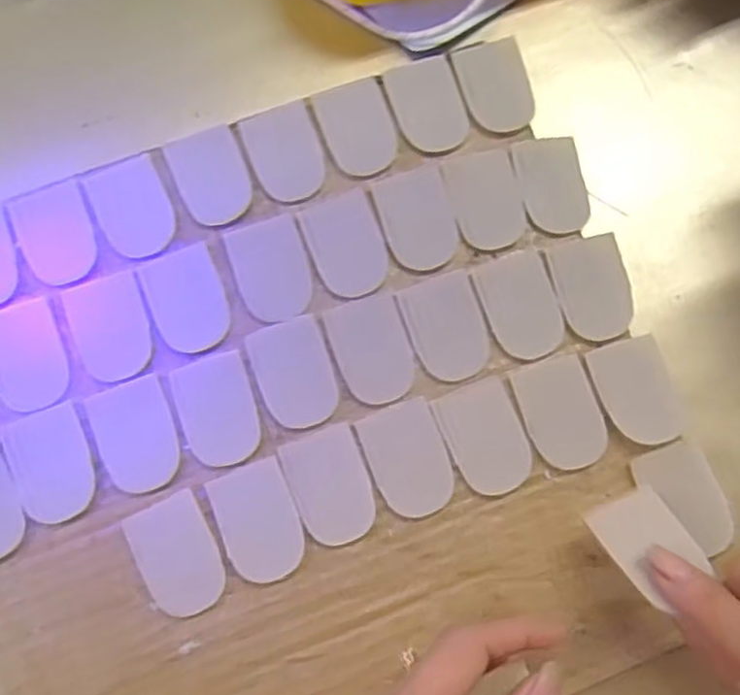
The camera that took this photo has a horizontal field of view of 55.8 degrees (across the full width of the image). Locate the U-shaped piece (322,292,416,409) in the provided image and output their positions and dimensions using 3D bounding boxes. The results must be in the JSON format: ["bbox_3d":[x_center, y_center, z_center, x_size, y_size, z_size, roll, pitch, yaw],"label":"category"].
[{"bbox_3d":[0.001,0.001,0.307,0.032,0.004,0.047,-18,79,-5],"label":"U-shaped piece"}]

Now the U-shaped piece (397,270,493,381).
[{"bbox_3d":[0.035,-0.009,0.309,0.033,0.004,0.046,-18,79,-5],"label":"U-shaped piece"}]

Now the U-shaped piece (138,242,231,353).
[{"bbox_3d":[-0.081,-0.021,0.309,0.032,0.004,0.046,-20,79,-5],"label":"U-shaped piece"}]

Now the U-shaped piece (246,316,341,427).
[{"bbox_3d":[-0.033,0.011,0.304,0.033,0.004,0.046,-17,79,-4],"label":"U-shaped piece"}]

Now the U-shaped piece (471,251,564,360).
[{"bbox_3d":[0.068,-0.018,0.312,0.033,0.004,0.045,-17,79,-4],"label":"U-shaped piece"}]

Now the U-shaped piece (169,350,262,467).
[{"bbox_3d":[-0.065,0.027,0.301,0.031,0.004,0.046,-17,79,-4],"label":"U-shaped piece"}]

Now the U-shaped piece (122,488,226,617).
[{"bbox_3d":[-0.079,0.086,0.288,0.030,0.005,0.047,-25,79,-6],"label":"U-shaped piece"}]

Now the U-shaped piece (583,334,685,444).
[{"bbox_3d":[0.117,0.019,0.304,0.032,0.005,0.046,-16,79,-4],"label":"U-shaped piece"}]

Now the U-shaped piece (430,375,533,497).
[{"bbox_3d":[0.050,0.039,0.299,0.032,0.004,0.046,-22,79,-5],"label":"U-shaped piece"}]

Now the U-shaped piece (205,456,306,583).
[{"bbox_3d":[-0.046,0.073,0.290,0.031,0.004,0.047,-21,79,-5],"label":"U-shaped piece"}]

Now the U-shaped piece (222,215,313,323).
[{"bbox_3d":[-0.044,-0.035,0.314,0.032,0.004,0.047,-18,79,-5],"label":"U-shaped piece"}]

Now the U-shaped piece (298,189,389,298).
[{"bbox_3d":[-0.010,-0.046,0.316,0.033,0.004,0.046,-19,79,-5],"label":"U-shaped piece"}]

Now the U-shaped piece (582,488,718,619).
[{"bbox_3d":[0.107,0.074,0.264,0.031,0.004,0.041,-23,53,-16],"label":"U-shaped piece"}]

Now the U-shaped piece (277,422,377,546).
[{"bbox_3d":[-0.016,0.058,0.294,0.032,0.004,0.046,-21,79,-5],"label":"U-shaped piece"}]

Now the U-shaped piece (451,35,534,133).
[{"bbox_3d":[0.061,-0.126,0.335,0.032,0.004,0.045,-16,79,-4],"label":"U-shaped piece"}]

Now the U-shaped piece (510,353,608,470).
[{"bbox_3d":[0.083,0.028,0.303,0.033,0.004,0.046,-17,79,-4],"label":"U-shaped piece"}]

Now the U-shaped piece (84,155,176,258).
[{"bbox_3d":[-0.107,-0.064,0.317,0.032,0.004,0.045,-22,79,-5],"label":"U-shaped piece"}]

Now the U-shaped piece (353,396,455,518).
[{"bbox_3d":[0.017,0.047,0.297,0.032,0.004,0.046,-21,79,-5],"label":"U-shaped piece"}]

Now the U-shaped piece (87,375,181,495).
[{"bbox_3d":[-0.100,0.038,0.298,0.032,0.004,0.046,-20,79,-5],"label":"U-shaped piece"}]

